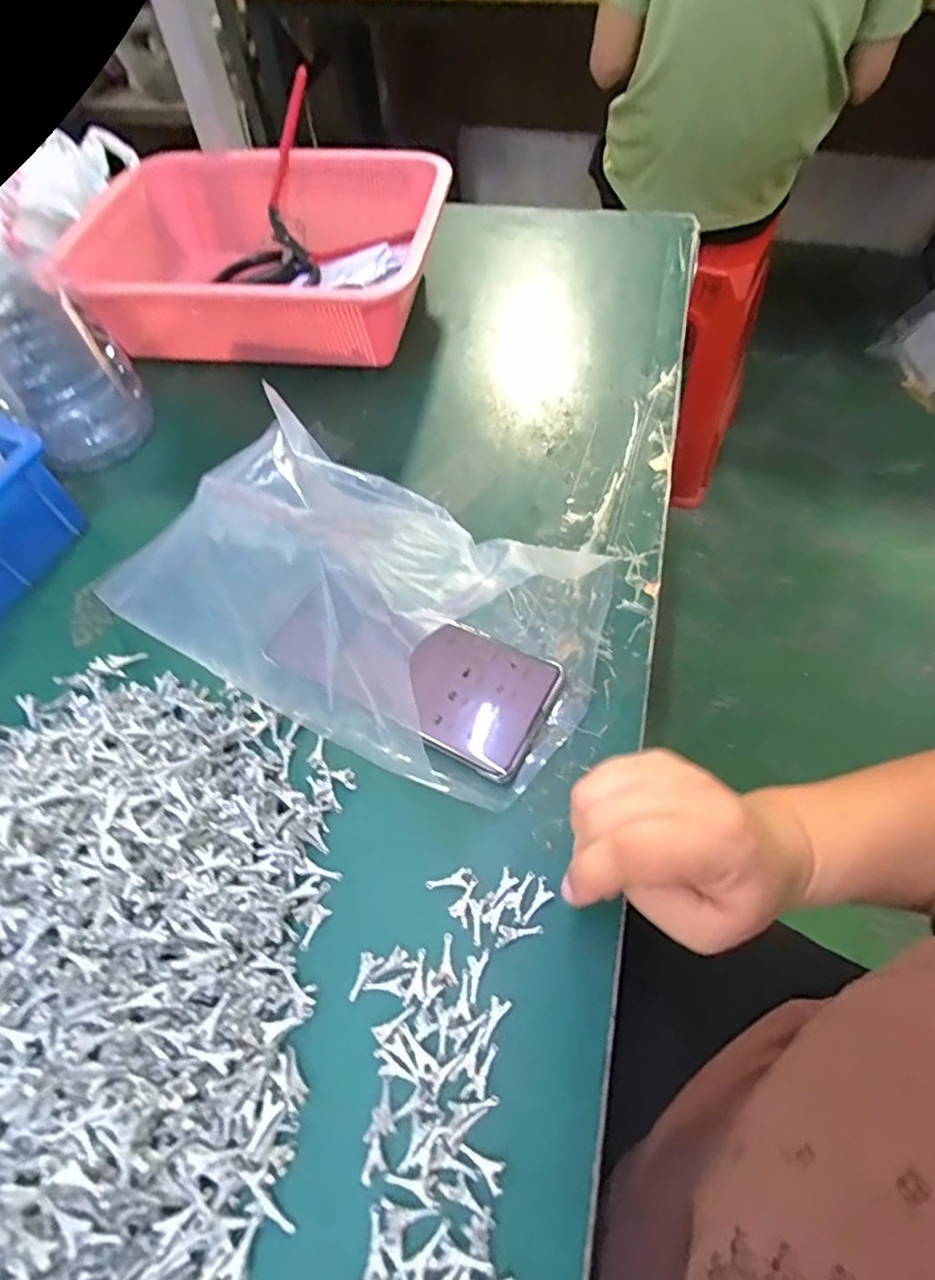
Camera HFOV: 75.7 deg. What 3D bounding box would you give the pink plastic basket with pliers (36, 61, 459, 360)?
[{"bbox_3d":[-0.173,-0.323,0.514,0.303,0.081,0.219,-1,59,2],"label":"pink plastic basket with pliers"}]

